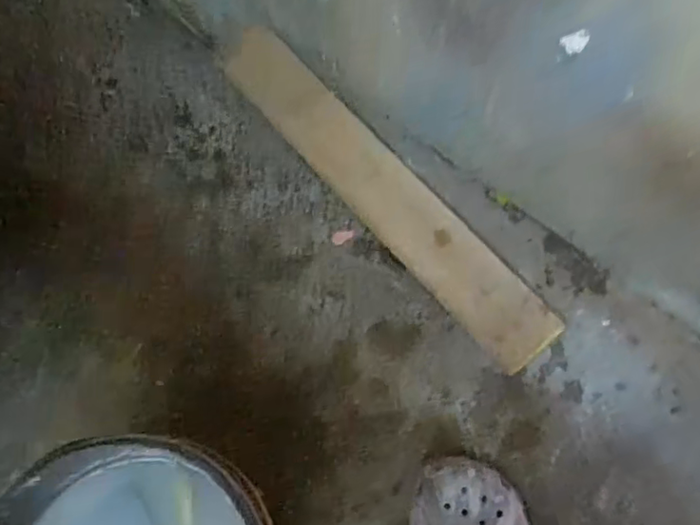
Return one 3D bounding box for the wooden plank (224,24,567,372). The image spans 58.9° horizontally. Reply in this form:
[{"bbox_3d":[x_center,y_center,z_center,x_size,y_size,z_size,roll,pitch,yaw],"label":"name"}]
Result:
[{"bbox_3d":[0.039,-0.104,0.816,0.089,0.029,0.579,-38,75,-15],"label":"wooden plank"}]

